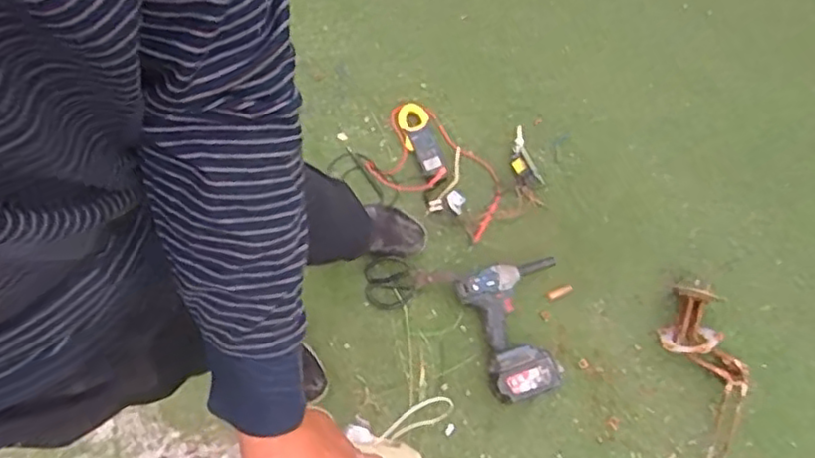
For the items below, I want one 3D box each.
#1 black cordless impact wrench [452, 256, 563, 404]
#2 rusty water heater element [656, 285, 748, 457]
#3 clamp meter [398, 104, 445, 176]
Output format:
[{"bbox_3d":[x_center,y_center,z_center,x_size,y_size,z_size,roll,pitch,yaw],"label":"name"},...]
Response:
[{"bbox_3d":[0.231,0.189,1.329,0.210,0.082,0.260,-19,77,-7],"label":"black cordless impact wrench"},{"bbox_3d":[0.588,0.307,1.281,0.144,0.103,0.413,-9,76,-4],"label":"rusty water heater element"},{"bbox_3d":[0.026,-0.195,1.452,0.066,0.027,0.172,-15,77,-6],"label":"clamp meter"}]

